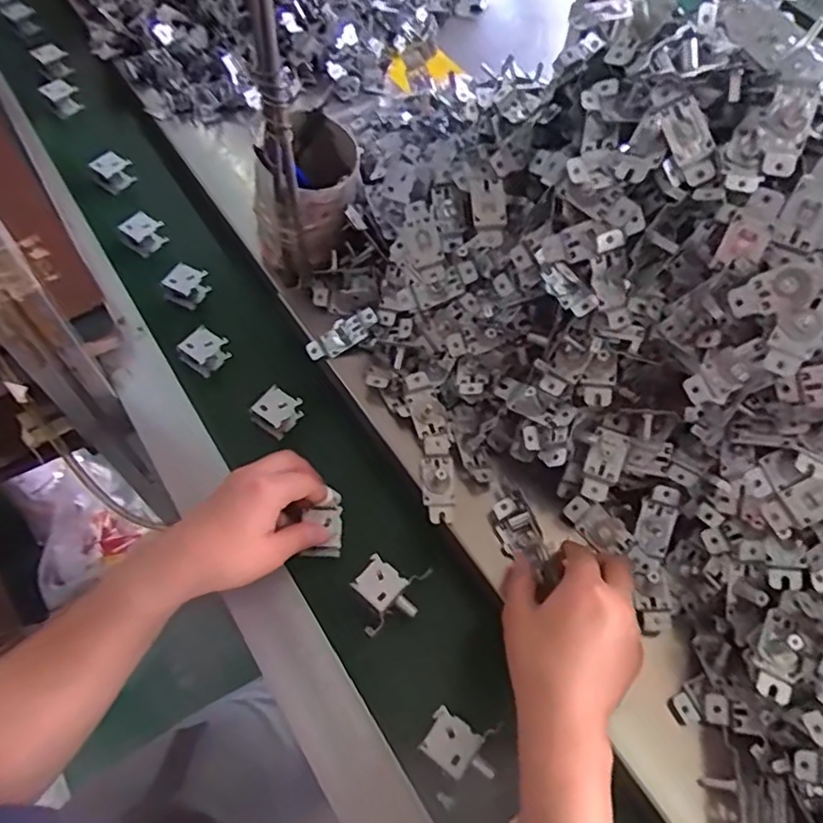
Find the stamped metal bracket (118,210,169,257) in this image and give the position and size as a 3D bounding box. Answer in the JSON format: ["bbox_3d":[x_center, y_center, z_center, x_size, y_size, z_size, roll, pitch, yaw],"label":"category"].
[{"bbox_3d":[-0.264,-0.177,0.611,0.033,0.036,0.025,-39,70,-23],"label":"stamped metal bracket"}]

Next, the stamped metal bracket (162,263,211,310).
[{"bbox_3d":[-0.211,-0.118,0.580,0.024,0.031,0.034,31,63,14],"label":"stamped metal bracket"}]

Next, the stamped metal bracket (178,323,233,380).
[{"bbox_3d":[-0.183,-0.054,0.541,0.030,0.029,0.032,31,63,14],"label":"stamped metal bracket"}]

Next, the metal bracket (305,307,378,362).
[{"bbox_3d":[-0.058,-0.064,0.519,0.063,0.012,0.022,-32,65,3],"label":"metal bracket"}]

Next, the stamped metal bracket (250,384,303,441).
[{"bbox_3d":[-0.112,0.001,0.519,0.030,0.025,0.034,27,62,12],"label":"stamped metal bracket"}]

